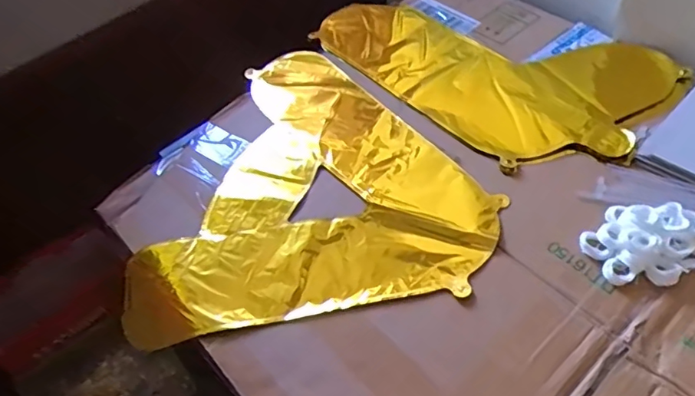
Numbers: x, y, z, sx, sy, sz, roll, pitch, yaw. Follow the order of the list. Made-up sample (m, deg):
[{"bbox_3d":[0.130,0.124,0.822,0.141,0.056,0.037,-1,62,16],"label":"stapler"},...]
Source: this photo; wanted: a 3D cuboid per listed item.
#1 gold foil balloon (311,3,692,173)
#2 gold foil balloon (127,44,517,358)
[{"bbox_3d":[0.147,-0.164,0.635,0.400,0.012,0.225,32,64,29],"label":"gold foil balloon"},{"bbox_3d":[-0.014,-0.002,0.549,0.316,0.028,0.364,11,57,17],"label":"gold foil balloon"}]

